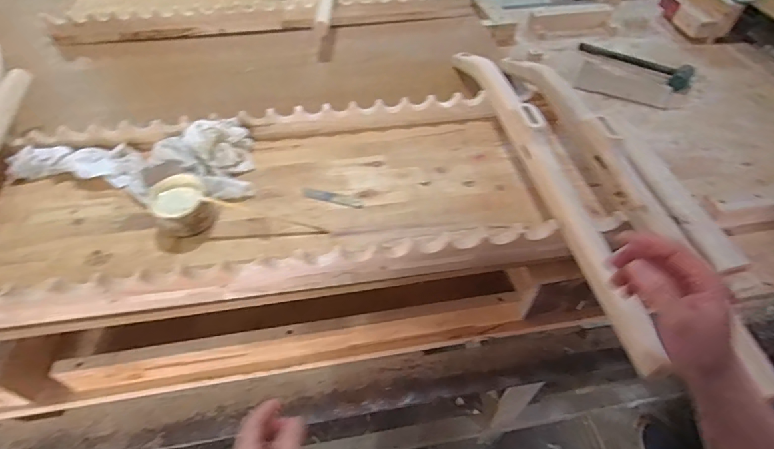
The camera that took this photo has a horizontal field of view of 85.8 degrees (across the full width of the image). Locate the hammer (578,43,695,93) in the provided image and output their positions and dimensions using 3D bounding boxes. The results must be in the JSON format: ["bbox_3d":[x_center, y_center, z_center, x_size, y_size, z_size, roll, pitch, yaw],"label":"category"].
[{"bbox_3d":[0.740,-0.486,1.243,0.326,0.041,0.097,36,58,26],"label":"hammer"}]

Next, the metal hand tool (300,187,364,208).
[{"bbox_3d":[-0.088,-0.044,0.675,0.103,0.004,0.023,13,51,11],"label":"metal hand tool"}]

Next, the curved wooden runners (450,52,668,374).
[{"bbox_3d":[0.230,-0.120,0.664,0.044,0.082,0.719,-5,50,-8],"label":"curved wooden runners"}]

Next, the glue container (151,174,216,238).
[{"bbox_3d":[-0.302,-0.024,0.613,0.081,0.065,0.070,-24,54,-19],"label":"glue container"}]

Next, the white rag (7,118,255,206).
[{"bbox_3d":[-0.423,-0.090,0.679,0.392,0.054,0.162,-8,50,-7],"label":"white rag"}]

